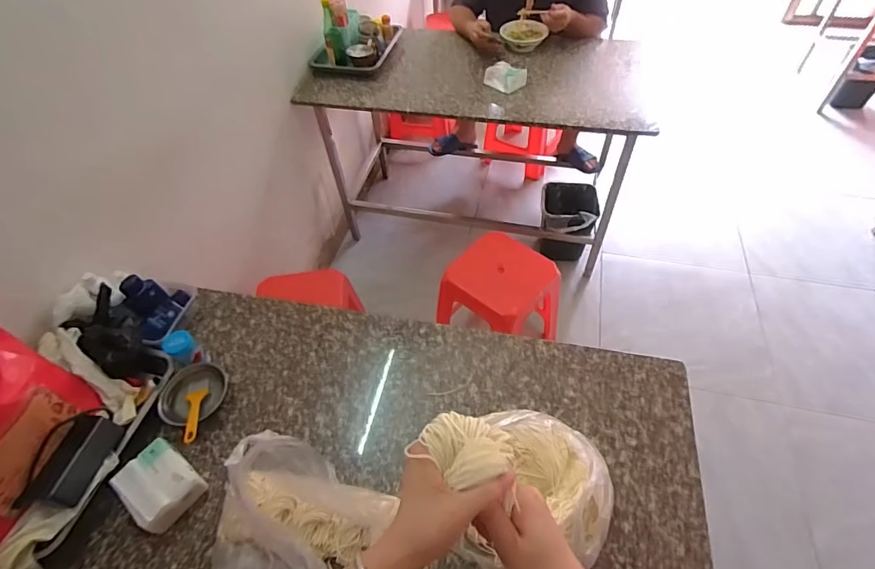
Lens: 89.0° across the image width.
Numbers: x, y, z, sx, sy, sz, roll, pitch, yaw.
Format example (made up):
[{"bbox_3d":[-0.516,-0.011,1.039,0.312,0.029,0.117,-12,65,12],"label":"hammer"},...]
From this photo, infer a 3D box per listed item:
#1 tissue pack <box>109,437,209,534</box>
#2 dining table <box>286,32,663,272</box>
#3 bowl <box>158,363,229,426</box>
[{"bbox_3d":[-0.450,0.315,0.714,0.111,0.072,0.098,33,61,26],"label":"tissue pack"},{"bbox_3d":[0.168,-0.577,1.843,1.095,0.714,0.682,10,53,11],"label":"dining table"},{"bbox_3d":[-0.447,0.201,0.818,0.091,0.050,0.114,20,56,18],"label":"bowl"}]

